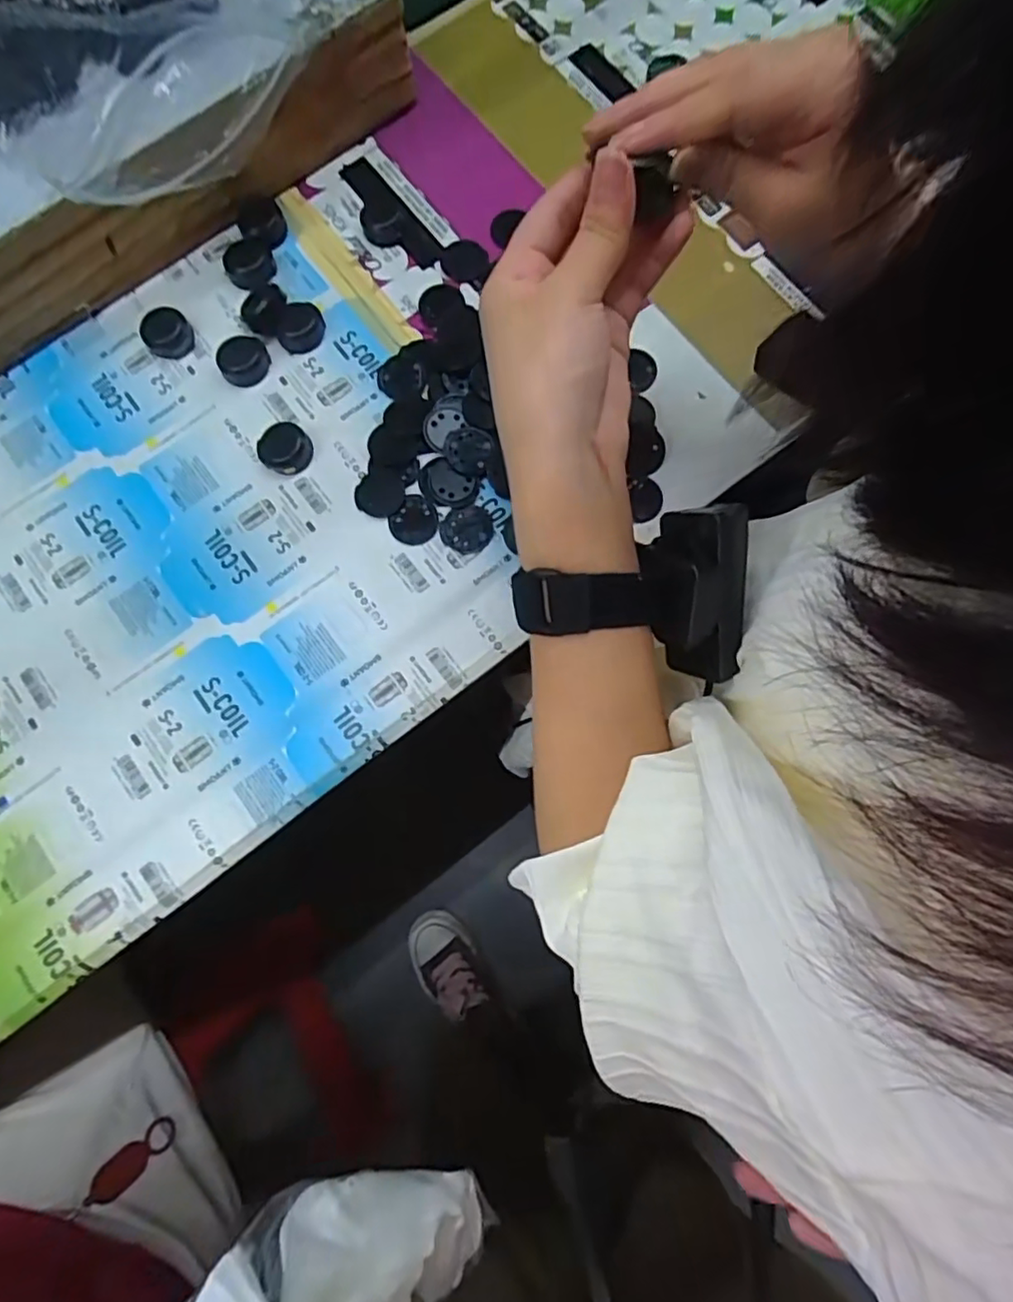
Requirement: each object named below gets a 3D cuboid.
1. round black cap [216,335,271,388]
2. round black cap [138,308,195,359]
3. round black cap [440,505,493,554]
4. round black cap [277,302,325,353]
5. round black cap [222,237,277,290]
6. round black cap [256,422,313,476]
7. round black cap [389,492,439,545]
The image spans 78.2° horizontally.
[{"bbox_3d":[-0.163,-0.181,0.387,0.031,0.014,0.029,0,78,1],"label":"round black cap"},{"bbox_3d":[-0.214,-0.200,0.392,0.028,0.015,0.027,0,78,1],"label":"round black cap"},{"bbox_3d":[-0.024,-0.072,0.368,0.030,0.004,0.029,0,78,1],"label":"round black cap"},{"bbox_3d":[-0.128,-0.203,0.391,0.026,0.009,0.031,27,83,-15],"label":"round black cap"},{"bbox_3d":[-0.164,-0.248,0.399,0.031,0.015,0.027,-26,79,-5],"label":"round black cap"},{"bbox_3d":[-0.134,-0.124,0.377,0.030,0.011,0.034,-42,81,-7],"label":"round black cap"},{"bbox_3d":[-0.055,-0.077,0.371,0.027,0.004,0.028,0,78,1],"label":"round black cap"}]

